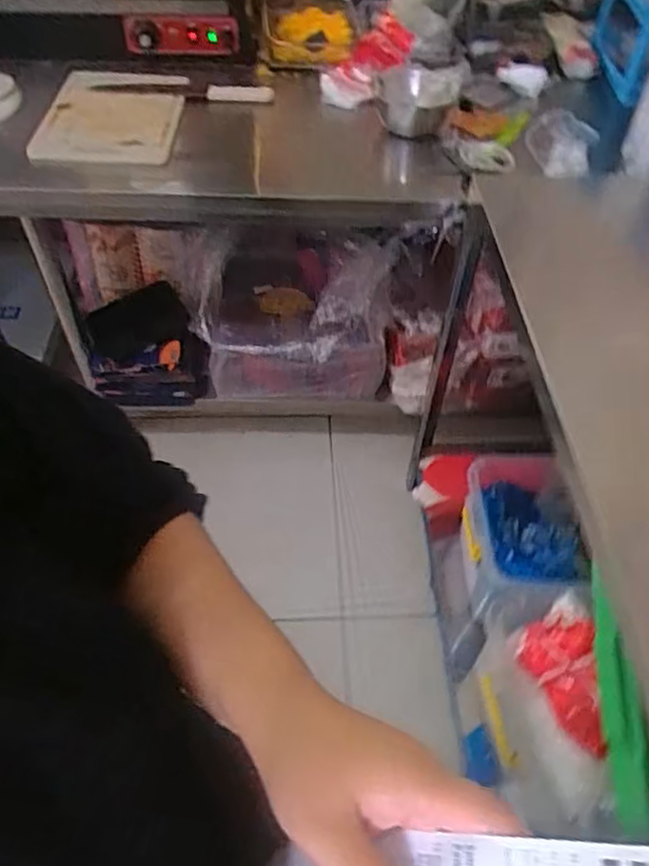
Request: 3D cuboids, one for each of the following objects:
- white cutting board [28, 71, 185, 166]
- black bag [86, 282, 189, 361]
[{"bbox_3d":[-0.411,-0.627,1.260,0.242,0.028,0.346,3,54,-5],"label":"white cutting board"},{"bbox_3d":[-0.445,-0.263,1.518,0.238,0.025,0.142,-18,81,5],"label":"black bag"}]

